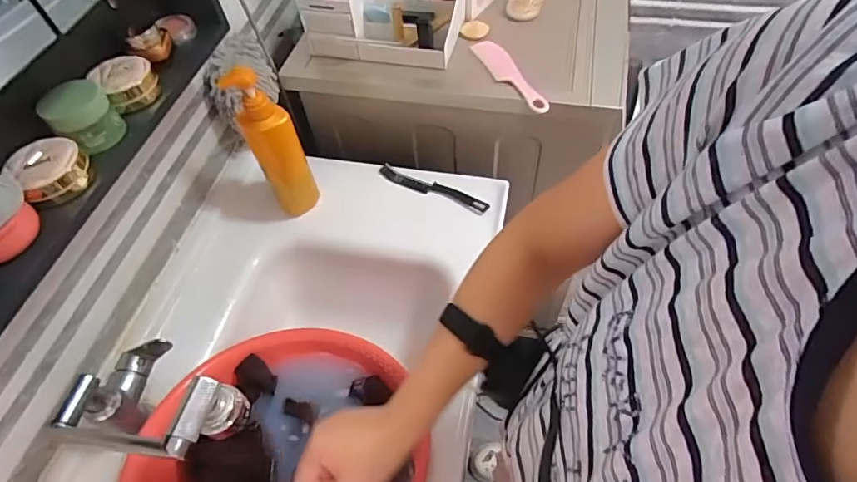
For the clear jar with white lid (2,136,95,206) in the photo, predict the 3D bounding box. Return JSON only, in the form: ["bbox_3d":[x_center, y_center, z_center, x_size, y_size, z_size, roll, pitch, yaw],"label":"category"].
[{"bbox_3d":[-0.386,-0.071,0.497,0.062,0.043,0.064,-2,55,3],"label":"clear jar with white lid"}]

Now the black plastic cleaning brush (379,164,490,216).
[{"bbox_3d":[0.008,-0.091,0.846,0.210,0.008,0.029,22,76,18],"label":"black plastic cleaning brush"}]

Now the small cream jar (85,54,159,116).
[{"bbox_3d":[-0.354,-0.188,0.568,0.054,0.038,0.063,38,66,26],"label":"small cream jar"}]

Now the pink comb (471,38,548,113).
[{"bbox_3d":[0.137,-0.283,0.819,0.048,0.008,0.208,-19,55,-13],"label":"pink comb"}]

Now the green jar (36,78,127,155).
[{"bbox_3d":[-0.371,-0.136,0.517,0.060,0.059,0.054,-37,61,-19],"label":"green jar"}]

